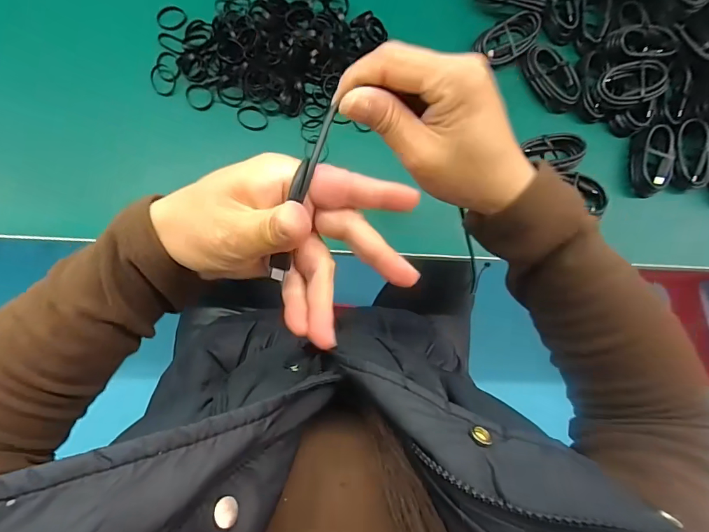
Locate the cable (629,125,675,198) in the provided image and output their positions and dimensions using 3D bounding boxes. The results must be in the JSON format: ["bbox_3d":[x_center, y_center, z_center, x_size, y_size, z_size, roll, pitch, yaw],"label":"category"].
[{"bbox_3d":[0.308,-0.108,0.423,0.037,0.024,0.069,-3,82,-6],"label":"cable"}]

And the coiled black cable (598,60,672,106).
[{"bbox_3d":[0.282,-0.184,0.413,0.072,0.023,0.041,-17,84,-7],"label":"coiled black cable"}]

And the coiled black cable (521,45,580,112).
[{"bbox_3d":[0.205,-0.197,0.426,0.035,0.017,0.072,-37,87,-9],"label":"coiled black cable"}]

